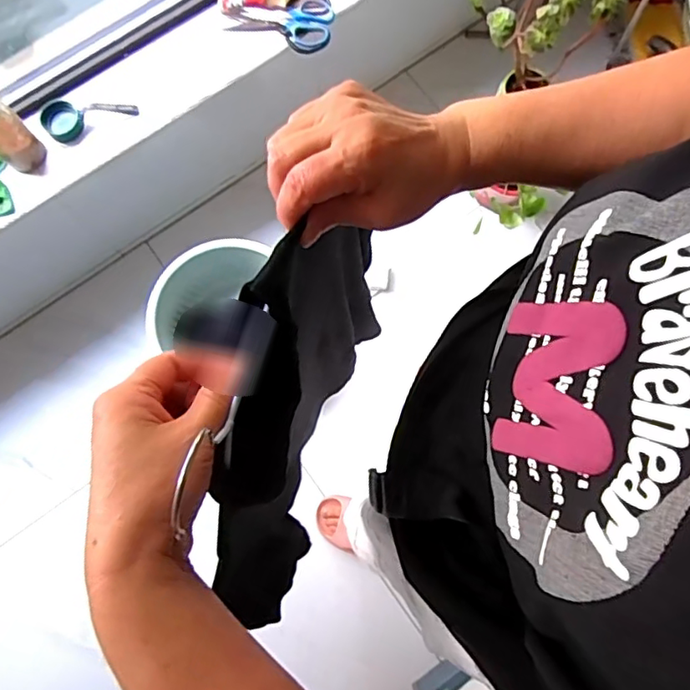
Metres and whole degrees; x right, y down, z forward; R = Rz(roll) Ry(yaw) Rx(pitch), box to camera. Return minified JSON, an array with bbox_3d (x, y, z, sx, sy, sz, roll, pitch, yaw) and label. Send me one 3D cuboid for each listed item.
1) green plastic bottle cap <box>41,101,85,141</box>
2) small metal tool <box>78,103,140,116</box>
[{"bbox_3d":[-0.548,-0.431,1.093,0.081,0.025,0.068,31,80,6],"label":"green plastic bottle cap"},{"bbox_3d":[-0.457,-0.458,1.106,0.105,0.016,0.018,-3,78,-15],"label":"small metal tool"}]

